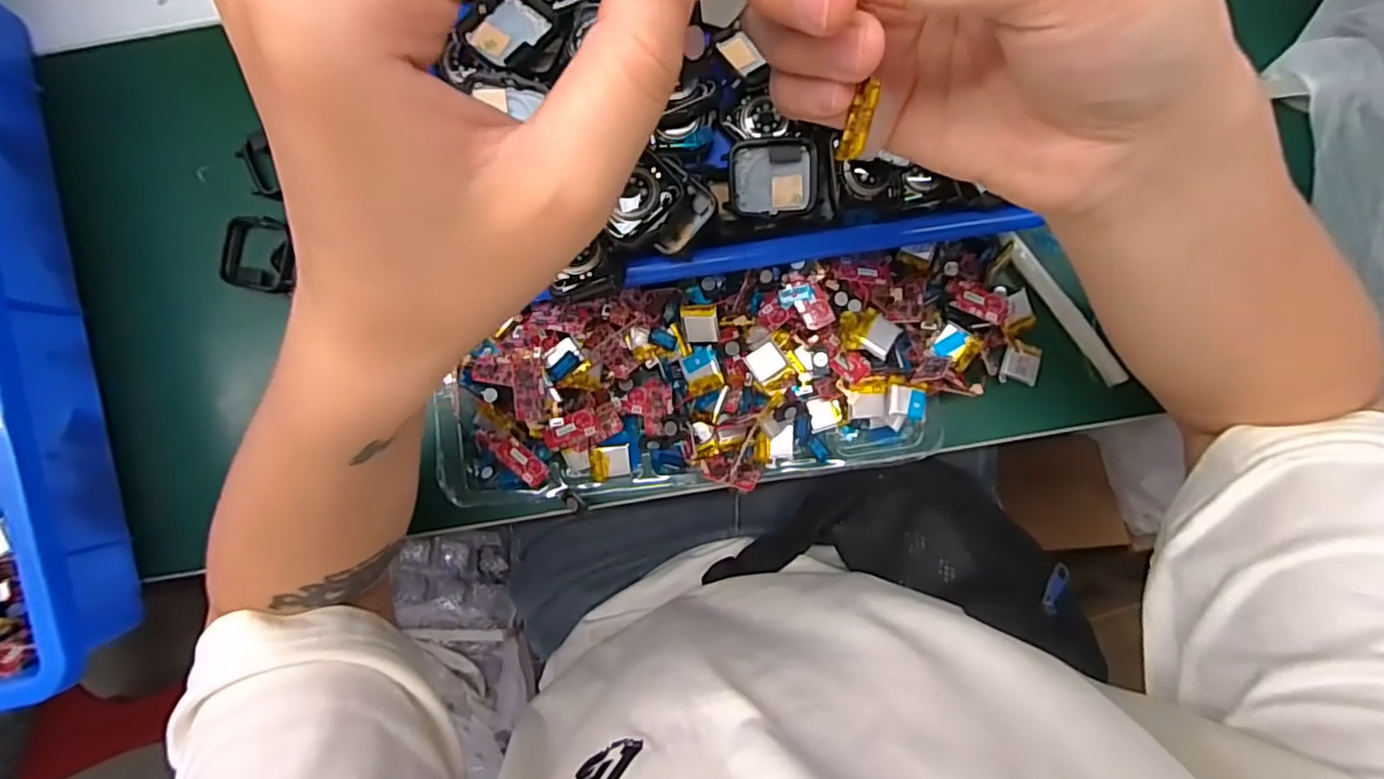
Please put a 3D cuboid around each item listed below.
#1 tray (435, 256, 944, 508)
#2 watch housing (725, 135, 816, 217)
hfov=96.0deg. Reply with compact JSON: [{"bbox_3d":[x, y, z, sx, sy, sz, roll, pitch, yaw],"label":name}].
[{"bbox_3d":[0.002,0.000,0.318,0.246,0.037,0.106,-10,88,0],"label":"tray"},{"bbox_3d":[0.039,-0.104,0.305,0.043,0.007,0.036,-2,88,1],"label":"watch housing"}]

